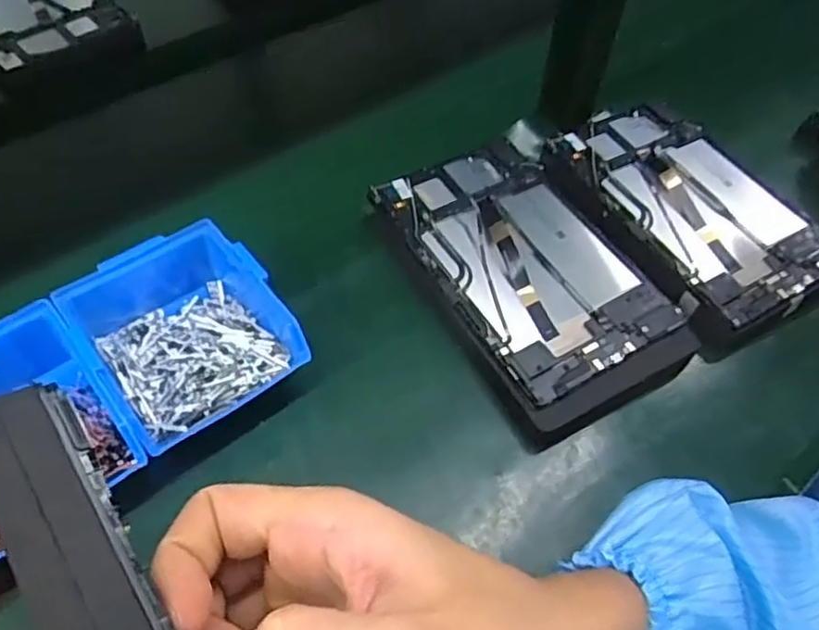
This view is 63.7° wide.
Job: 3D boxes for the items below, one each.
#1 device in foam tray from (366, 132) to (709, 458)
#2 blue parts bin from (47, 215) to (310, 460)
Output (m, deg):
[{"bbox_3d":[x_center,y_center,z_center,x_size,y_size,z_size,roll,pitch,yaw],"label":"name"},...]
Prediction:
[{"bbox_3d":[0.095,-0.036,0.540,0.164,0.030,0.259,-25,61,-19],"label":"device in foam tray"},{"bbox_3d":[-0.159,0.014,0.468,0.126,0.065,0.143,-32,63,-22],"label":"blue parts bin"}]

